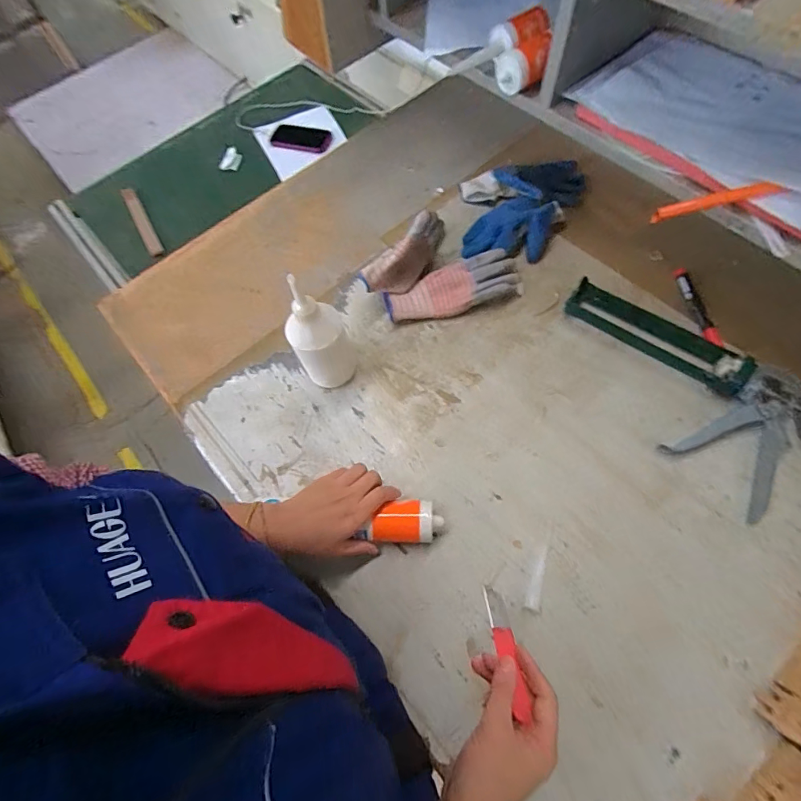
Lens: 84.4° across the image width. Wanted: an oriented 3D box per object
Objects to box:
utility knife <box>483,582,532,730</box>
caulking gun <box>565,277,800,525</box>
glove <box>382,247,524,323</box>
[{"bbox_3d":[0.096,0.223,0.400,0.018,0.006,0.105,-11,49,-2],"label":"utility knife"},{"bbox_3d":[0.422,0.029,0.538,0.532,0.048,0.180,36,73,18],"label":"caulking gun"},{"bbox_3d":[0.078,-0.164,0.663,0.197,0.042,0.075,-18,66,-4],"label":"glove"}]

